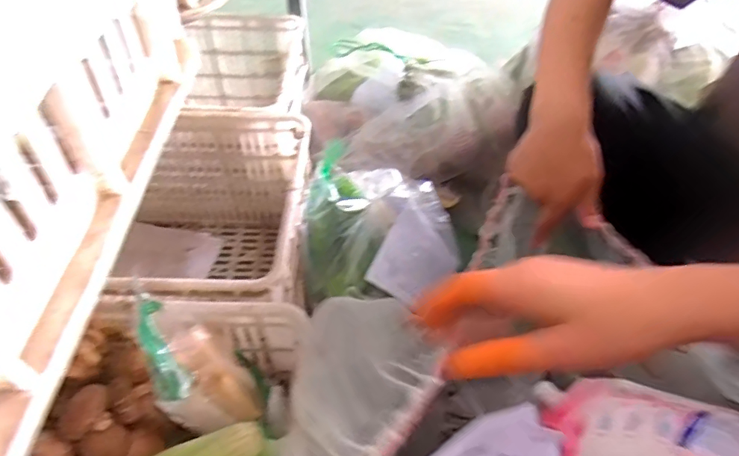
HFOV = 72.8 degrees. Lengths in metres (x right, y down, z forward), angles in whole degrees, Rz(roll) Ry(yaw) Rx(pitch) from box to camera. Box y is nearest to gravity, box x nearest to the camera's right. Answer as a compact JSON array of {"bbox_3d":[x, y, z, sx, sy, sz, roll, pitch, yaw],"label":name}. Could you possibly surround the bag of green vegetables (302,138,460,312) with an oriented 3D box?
[{"bbox_3d":[-0.012,0.006,0.748,0.212,0.125,0.259,-31,56,-24],"label":"bag of green vegetables"}]

